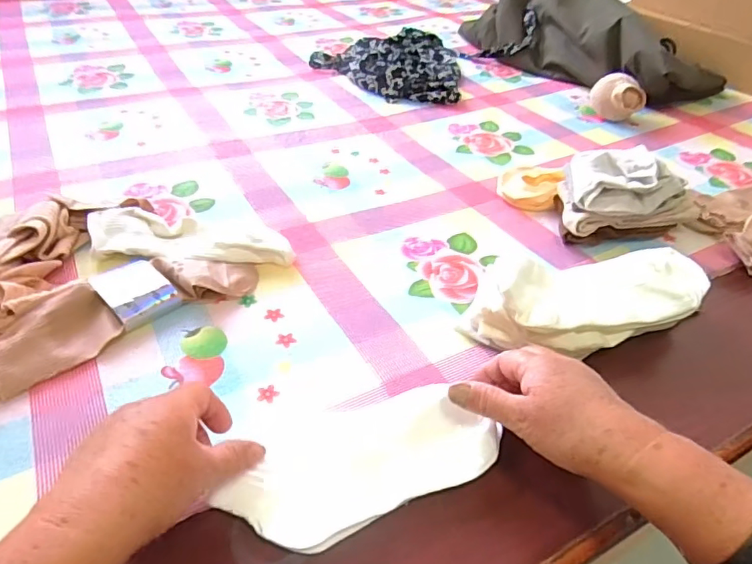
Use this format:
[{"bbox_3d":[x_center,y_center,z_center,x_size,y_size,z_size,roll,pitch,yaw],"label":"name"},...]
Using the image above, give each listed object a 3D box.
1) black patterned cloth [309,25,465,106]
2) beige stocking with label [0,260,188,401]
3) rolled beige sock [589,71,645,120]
[{"bbox_3d":[0.023,-0.435,1.025,0.281,0.040,0.325,5,40,1],"label":"black patterned cloth"},{"bbox_3d":[-0.257,0.037,0.447,0.071,0.024,0.165,29,47,27],"label":"beige stocking with label"},{"bbox_3d":[0.392,-0.301,0.864,0.052,0.069,0.083,-18,45,-24],"label":"rolled beige sock"}]

